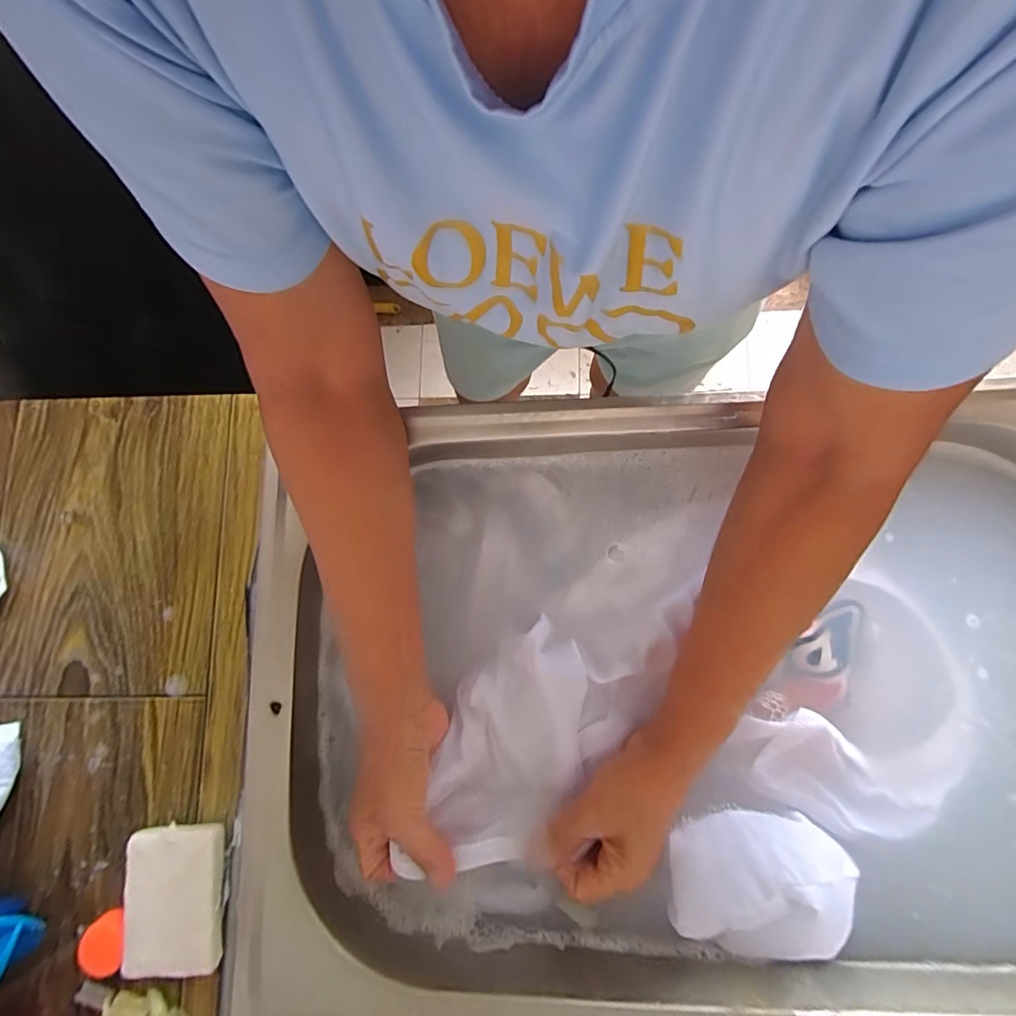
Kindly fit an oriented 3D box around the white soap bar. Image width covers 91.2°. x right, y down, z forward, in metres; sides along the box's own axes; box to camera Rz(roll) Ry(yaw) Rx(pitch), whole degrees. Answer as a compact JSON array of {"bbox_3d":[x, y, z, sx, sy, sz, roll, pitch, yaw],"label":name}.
[{"bbox_3d":[-0.210,0.243,0.310,0.058,0.019,0.077,-6,80,5],"label":"white soap bar"}]

